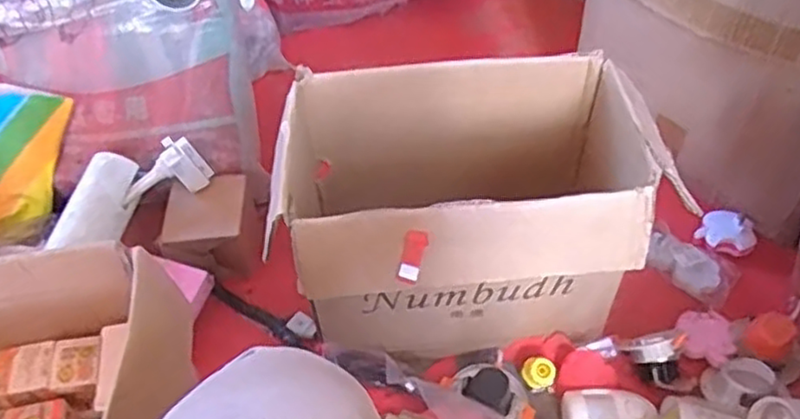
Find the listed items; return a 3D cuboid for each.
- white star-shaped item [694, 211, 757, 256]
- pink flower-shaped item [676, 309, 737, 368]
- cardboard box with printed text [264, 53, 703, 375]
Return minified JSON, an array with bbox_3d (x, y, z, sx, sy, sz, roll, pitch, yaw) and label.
[{"bbox_3d":[0.465,0.030,0.973,0.074,0.020,0.054,25,56,22],"label":"white star-shaped item"},{"bbox_3d":[0.389,0.163,0.872,0.066,0.011,0.073,3,51,6],"label":"pink flower-shaped item"},{"bbox_3d":[0.073,0.012,0.810,0.384,0.275,0.238,-5,50,-1],"label":"cardboard box with printed text"}]

